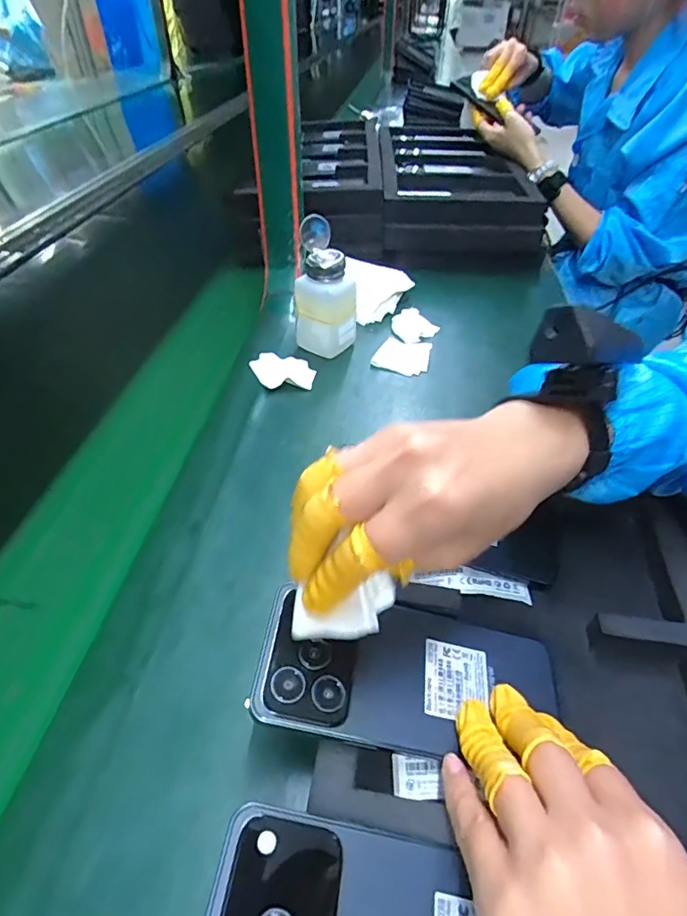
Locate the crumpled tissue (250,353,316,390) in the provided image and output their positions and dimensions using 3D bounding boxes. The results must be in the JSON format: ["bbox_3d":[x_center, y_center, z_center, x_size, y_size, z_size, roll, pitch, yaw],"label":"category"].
[{"bbox_3d":[-0.063,-0.093,0.530,0.062,0.008,0.064,-11,46,-10],"label":"crumpled tissue"}]

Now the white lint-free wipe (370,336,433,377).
[{"bbox_3d":[0.066,-0.113,0.552,0.057,0.015,0.050,18,48,18],"label":"white lint-free wipe"}]

